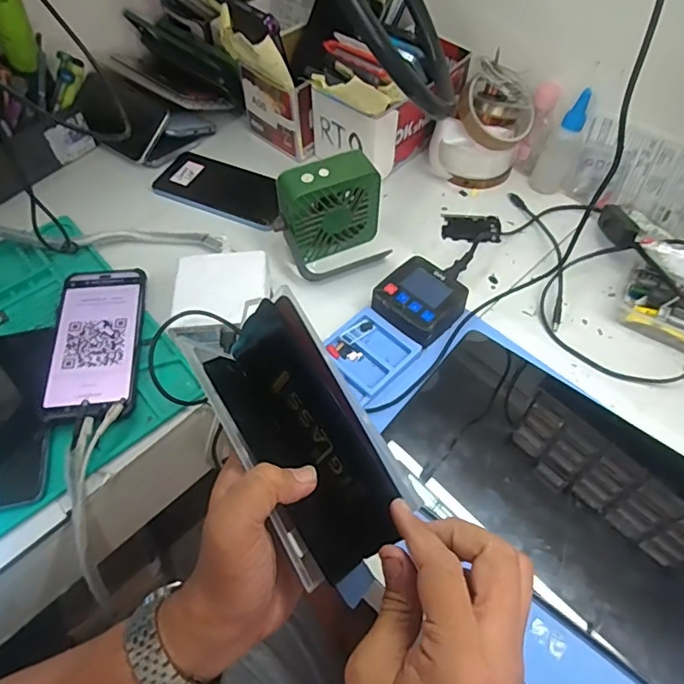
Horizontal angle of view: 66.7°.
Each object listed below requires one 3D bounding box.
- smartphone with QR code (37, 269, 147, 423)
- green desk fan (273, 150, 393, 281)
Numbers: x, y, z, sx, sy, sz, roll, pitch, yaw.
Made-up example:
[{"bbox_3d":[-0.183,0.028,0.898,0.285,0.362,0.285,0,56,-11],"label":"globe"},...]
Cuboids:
[{"bbox_3d":[-0.227,-0.004,0.481,0.080,0.012,0.163,-6,56,-9],"label":"smartphone with QR code"},{"bbox_3d":[-0.007,-0.121,0.520,0.103,0.094,0.070,-20,59,-13],"label":"green desk fan"}]

